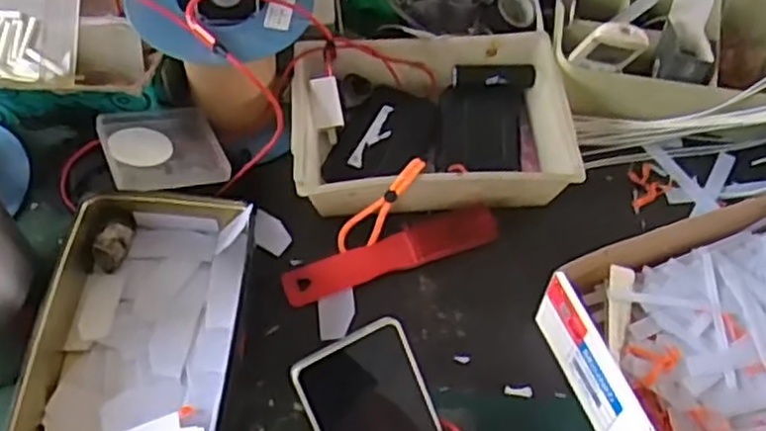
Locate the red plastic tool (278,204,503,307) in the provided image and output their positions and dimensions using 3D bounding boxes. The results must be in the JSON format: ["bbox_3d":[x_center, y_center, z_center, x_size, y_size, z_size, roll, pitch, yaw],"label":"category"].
[{"bbox_3d":[0.006,0.032,0.630,0.186,0.015,0.038,-18,63,-10],"label":"red plastic tool"}]

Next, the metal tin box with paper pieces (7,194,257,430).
[{"bbox_3d":[-0.181,0.083,0.557,0.150,0.056,0.239,4,59,0],"label":"metal tin box with paper pieces"}]

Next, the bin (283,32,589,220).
[{"bbox_3d":[0.042,-0.081,0.676,0.248,0.061,0.179,-4,59,-5],"label":"bin"}]

